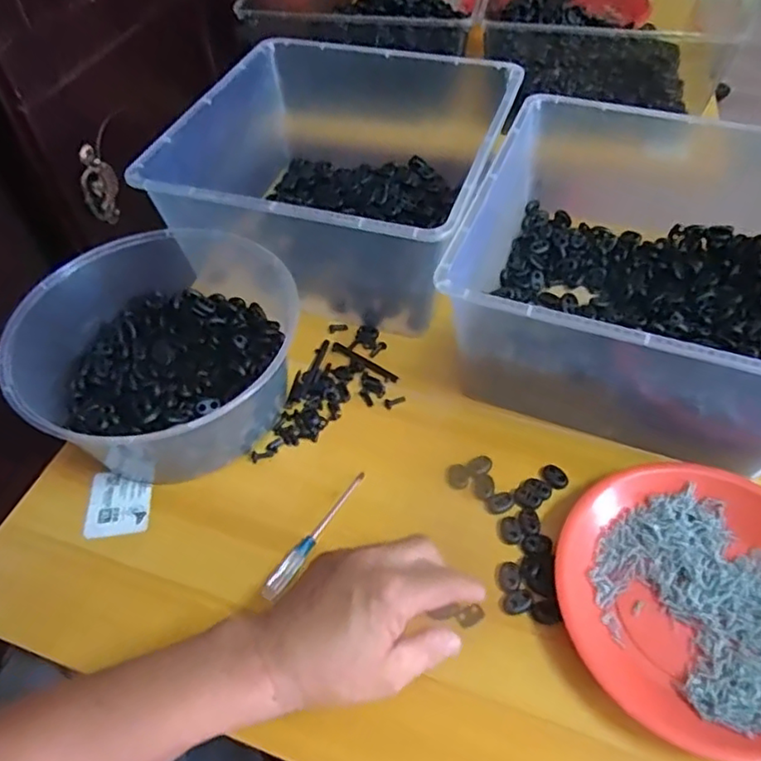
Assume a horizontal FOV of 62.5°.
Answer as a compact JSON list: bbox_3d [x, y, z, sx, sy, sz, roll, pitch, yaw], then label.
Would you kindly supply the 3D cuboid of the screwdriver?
[{"bbox_3d":[-0.048,0.114,0.476,0.014,0.009,0.120,26,57,21],"label":"screwdriver"}]

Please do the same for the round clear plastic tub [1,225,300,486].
[{"bbox_3d":[-0.186,-0.043,0.551,0.220,0.093,0.267,-7,51,-3],"label":"round clear plastic tub"}]

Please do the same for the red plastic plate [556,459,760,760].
[{"bbox_3d":[0.217,0.145,0.420,0.188,0.028,0.177,-1,51,1],"label":"red plastic plate"}]

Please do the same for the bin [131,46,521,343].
[{"bbox_3d":[-0.031,-0.218,0.661,0.296,0.146,0.332,14,53,13],"label":"bin"}]

